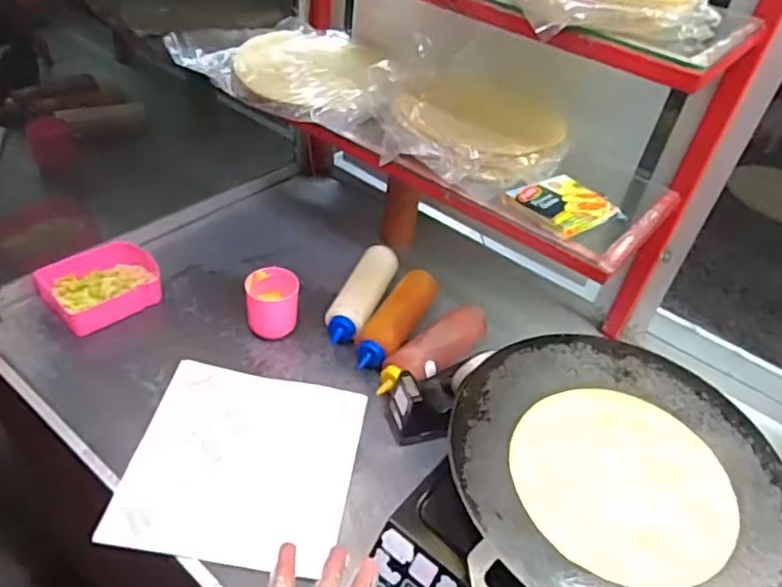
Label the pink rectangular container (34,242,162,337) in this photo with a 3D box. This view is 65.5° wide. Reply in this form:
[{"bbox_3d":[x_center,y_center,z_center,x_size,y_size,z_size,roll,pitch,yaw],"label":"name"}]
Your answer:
[{"bbox_3d":[-0.416,-0.013,0.885,0.147,0.050,0.117,-28,51,-34],"label":"pink rectangular container"}]

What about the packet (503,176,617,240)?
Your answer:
[{"bbox_3d":[0.201,-0.106,0.711,0.098,0.018,0.092,-24,49,-31],"label":"packet"}]

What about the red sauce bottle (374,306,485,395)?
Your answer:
[{"bbox_3d":[0.059,0.077,0.836,0.182,0.061,0.058,-27,50,-33],"label":"red sauce bottle"}]

